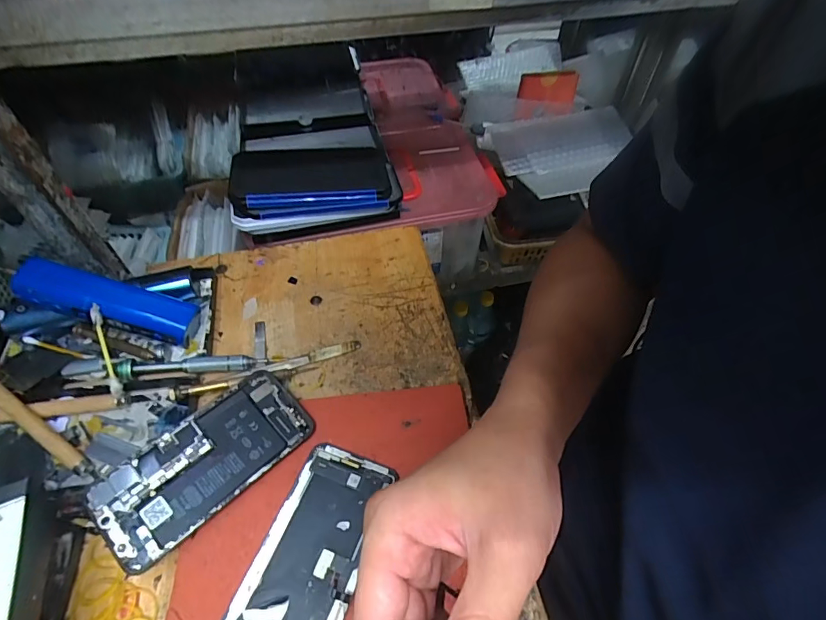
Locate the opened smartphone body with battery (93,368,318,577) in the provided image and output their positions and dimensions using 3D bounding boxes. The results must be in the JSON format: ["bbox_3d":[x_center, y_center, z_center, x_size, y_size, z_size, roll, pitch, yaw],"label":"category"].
[{"bbox_3d":[-0.144,0.105,0.316,0.141,0.004,0.066,-36,70,-30],"label":"opened smartphone body with battery"}]

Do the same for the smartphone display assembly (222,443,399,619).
[{"bbox_3d":[-0.066,0.160,0.289,0.066,0.006,0.139,17,53,12],"label":"smartphone display assembly"}]

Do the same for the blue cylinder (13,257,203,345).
[{"bbox_3d":[-0.253,-0.007,0.374,0.131,0.031,0.037,19,50,-16],"label":"blue cylinder"}]

